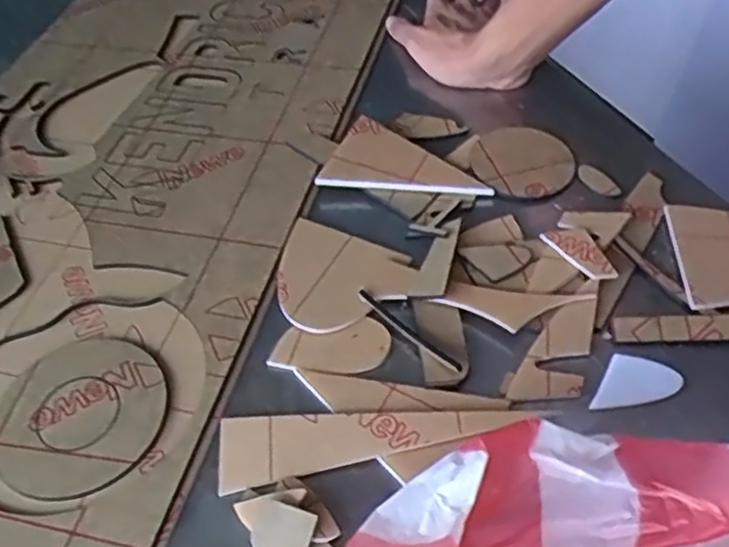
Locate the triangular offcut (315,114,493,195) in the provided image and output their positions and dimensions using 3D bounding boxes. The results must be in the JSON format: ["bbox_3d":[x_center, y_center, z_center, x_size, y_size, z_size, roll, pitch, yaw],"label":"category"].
[{"bbox_3d":[0.030,-0.073,0.493,0.109,0.010,0.062,17,53,19],"label":"triangular offcut"}]

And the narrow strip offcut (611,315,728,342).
[{"bbox_3d":[0.194,0.029,0.397,0.106,0.007,0.015,0,49,6],"label":"narrow strip offcut"}]

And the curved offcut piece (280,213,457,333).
[{"bbox_3d":[-0.001,-0.003,0.439,0.105,0.008,0.084,3,50,8],"label":"curved offcut piece"}]

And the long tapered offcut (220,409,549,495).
[{"bbox_3d":[0.004,0.084,0.374,0.159,0.007,0.036,-7,49,0],"label":"long tapered offcut"}]

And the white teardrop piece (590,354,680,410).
[{"bbox_3d":[0.143,0.056,0.385,0.049,0.004,0.028,-9,49,-2],"label":"white teardrop piece"}]

